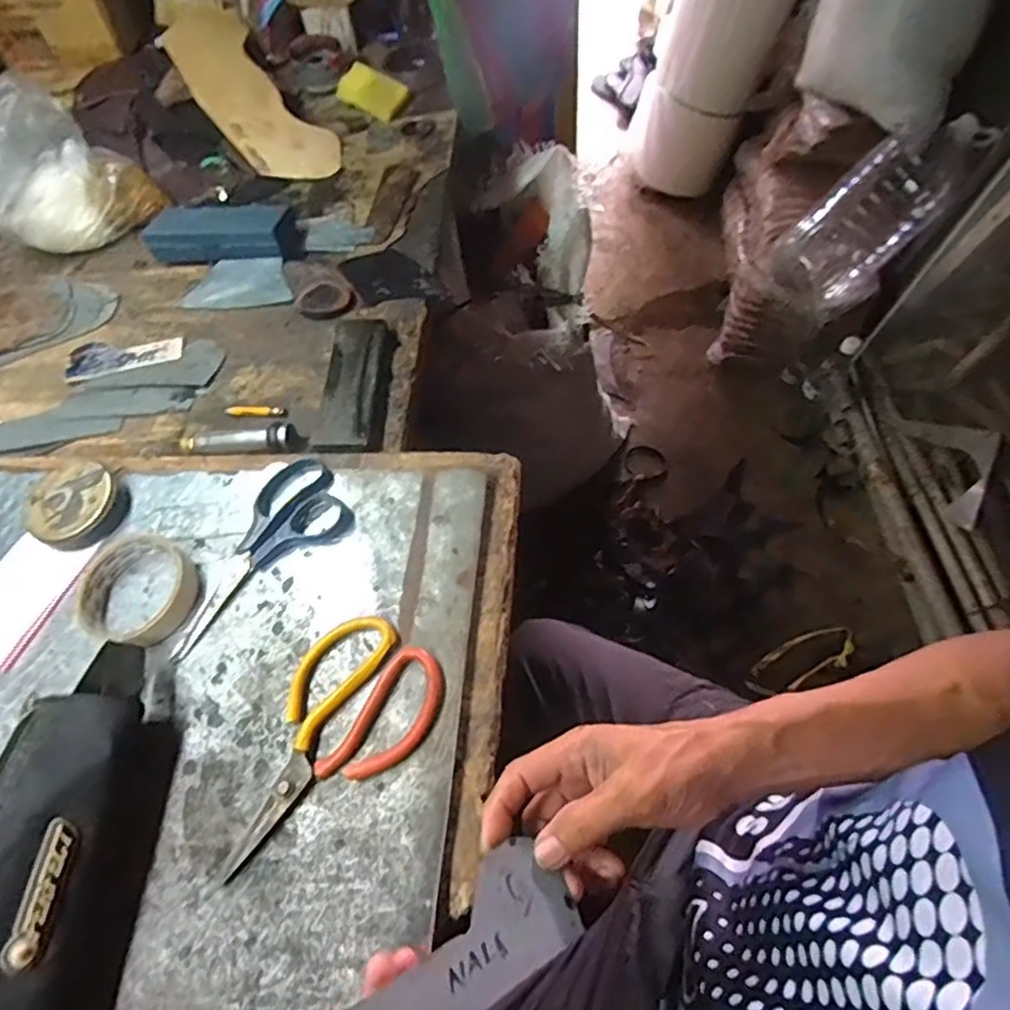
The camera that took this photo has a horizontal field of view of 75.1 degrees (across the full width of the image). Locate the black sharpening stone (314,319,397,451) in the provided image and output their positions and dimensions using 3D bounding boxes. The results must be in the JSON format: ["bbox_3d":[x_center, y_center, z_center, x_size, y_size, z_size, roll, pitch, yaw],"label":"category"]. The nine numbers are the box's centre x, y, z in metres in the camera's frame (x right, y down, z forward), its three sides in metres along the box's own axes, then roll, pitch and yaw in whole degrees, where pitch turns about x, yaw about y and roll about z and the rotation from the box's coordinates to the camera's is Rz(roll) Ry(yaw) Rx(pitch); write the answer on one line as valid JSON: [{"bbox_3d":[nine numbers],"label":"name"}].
[{"bbox_3d":[-0.140,-0.113,0.614,0.059,0.016,0.158,-1,62,3],"label":"black sharpening stone"}]

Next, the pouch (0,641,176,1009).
[{"bbox_3d":[-0.278,0.210,0.403,0.097,0.084,0.247,0,62,4],"label":"pouch"}]

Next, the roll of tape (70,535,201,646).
[{"bbox_3d":[-0.283,0.065,0.507,0.092,0.028,0.080,17,65,12],"label":"roll of tape"}]

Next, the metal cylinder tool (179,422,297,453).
[{"bbox_3d":[-0.238,-0.057,0.587,0.107,0.022,0.026,-1,62,3],"label":"metal cylinder tool"}]

